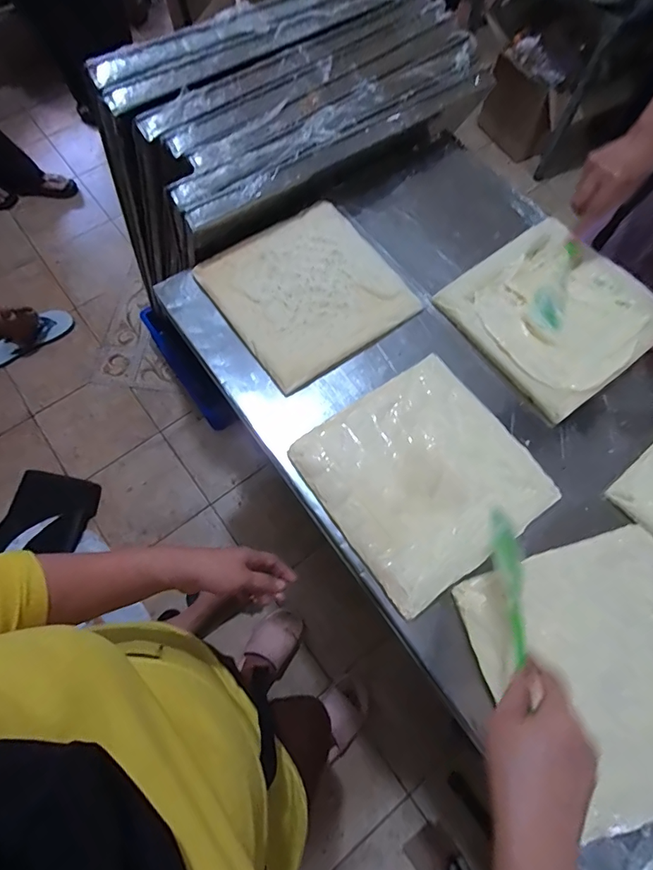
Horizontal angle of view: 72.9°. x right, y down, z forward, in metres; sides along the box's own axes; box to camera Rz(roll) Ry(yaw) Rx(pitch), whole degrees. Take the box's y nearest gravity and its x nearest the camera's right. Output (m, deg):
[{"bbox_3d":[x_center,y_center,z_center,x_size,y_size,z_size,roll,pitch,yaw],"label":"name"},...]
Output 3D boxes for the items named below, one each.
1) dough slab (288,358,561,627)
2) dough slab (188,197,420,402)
[{"bbox_3d":[0.119,0.046,0.553,0.247,0.021,0.247,-33,72,-11],"label":"dough slab"},{"bbox_3d":[-0.029,-0.217,0.657,0.249,0.025,0.246,-34,72,-11],"label":"dough slab"}]

